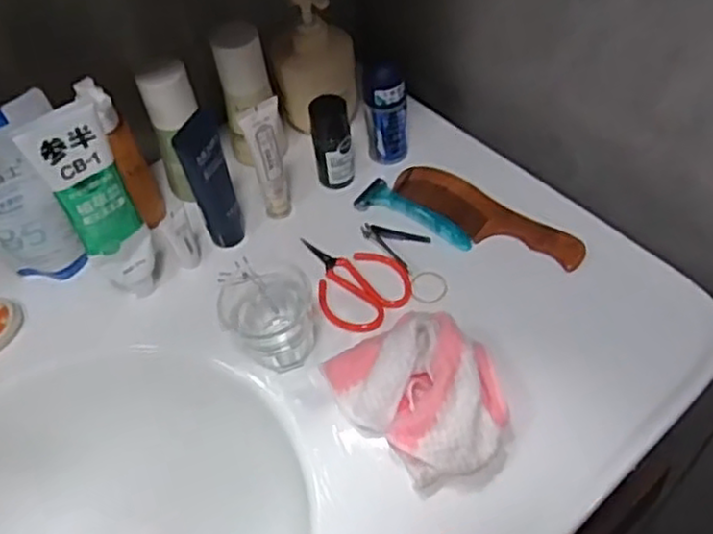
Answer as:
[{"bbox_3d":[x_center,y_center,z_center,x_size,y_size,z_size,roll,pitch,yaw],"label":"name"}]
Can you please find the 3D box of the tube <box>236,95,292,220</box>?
[{"bbox_3d":[-0.075,-0.090,0.626,0.031,0.130,0.019,-16,51,-6],"label":"tube"}]

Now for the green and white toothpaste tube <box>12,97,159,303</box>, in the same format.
[{"bbox_3d":[-0.201,-0.048,0.559,0.055,0.187,0.037,-32,54,-18],"label":"green and white toothpaste tube"}]

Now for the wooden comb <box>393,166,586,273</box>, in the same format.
[{"bbox_3d":[0.117,-0.045,0.643,0.181,0.012,0.050,34,62,29],"label":"wooden comb"}]

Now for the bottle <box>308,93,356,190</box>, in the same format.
[{"bbox_3d":[-0.022,-0.116,0.653,0.034,0.082,0.031,-3,51,4],"label":"bottle"}]

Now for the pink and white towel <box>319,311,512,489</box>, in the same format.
[{"bbox_3d":[0.048,0.087,0.526,0.101,0.039,0.141,-38,57,-22],"label":"pink and white towel"}]

